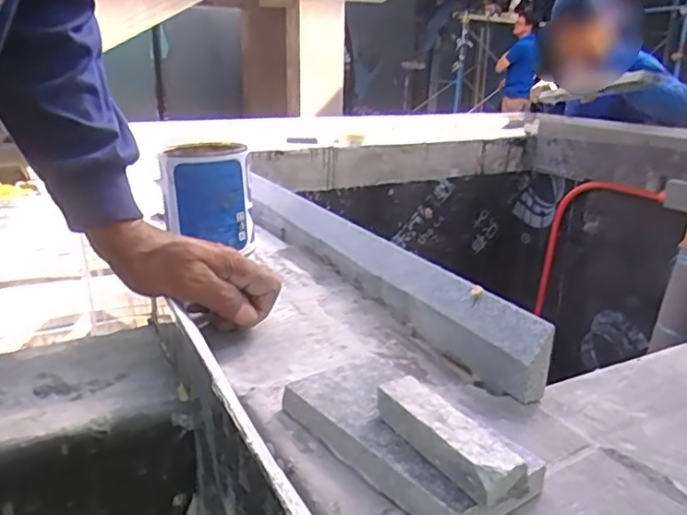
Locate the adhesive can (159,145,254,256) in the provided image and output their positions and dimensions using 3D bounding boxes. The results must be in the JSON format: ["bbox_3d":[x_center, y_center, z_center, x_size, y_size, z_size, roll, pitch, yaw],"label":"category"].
[{"bbox_3d":[-0.157,-0.073,0.665,0.093,0.100,0.080,17,24,34],"label":"adhesive can"}]

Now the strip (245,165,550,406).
[{"bbox_3d":[0.002,-0.007,0.618,0.018,0.061,0.546,14,10,-32],"label":"strip"}]

